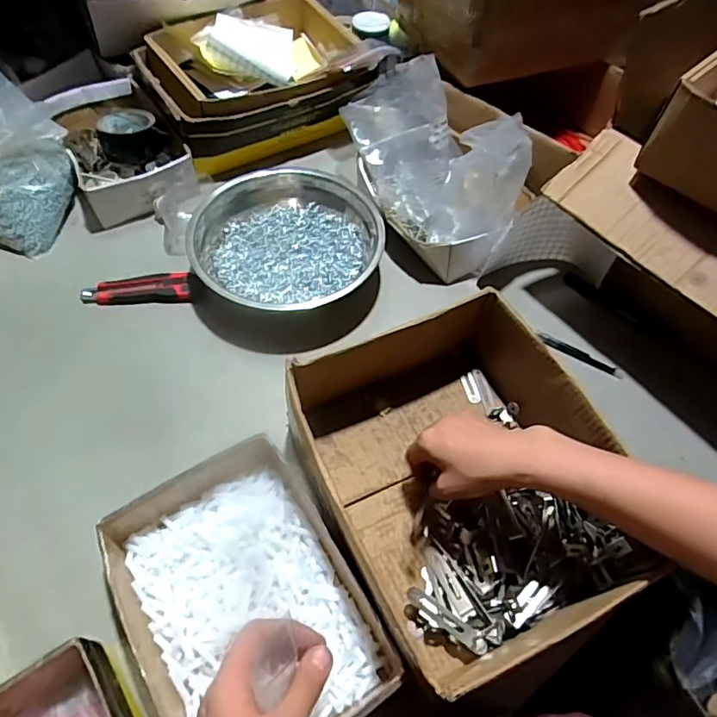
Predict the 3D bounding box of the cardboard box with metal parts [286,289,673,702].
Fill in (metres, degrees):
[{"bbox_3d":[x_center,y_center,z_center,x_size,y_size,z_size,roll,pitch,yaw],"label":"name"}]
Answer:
[{"bbox_3d":[0.104,0.113,0.516,0.240,0.126,0.295,-20,61,-15],"label":"cardboard box with metal parts"}]

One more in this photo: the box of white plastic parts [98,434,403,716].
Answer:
[{"bbox_3d":[-0.104,0.219,0.464,0.191,0.066,0.248,-27,63,-18],"label":"box of white plastic parts"}]

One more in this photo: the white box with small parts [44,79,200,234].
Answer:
[{"bbox_3d":[-0.363,-0.317,0.793,0.163,0.067,0.256,-24,62,-17],"label":"white box with small parts"}]

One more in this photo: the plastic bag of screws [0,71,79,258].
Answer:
[{"bbox_3d":[-0.491,-0.271,0.711,0.152,0.160,0.178,14,58,6],"label":"plastic bag of screws"}]

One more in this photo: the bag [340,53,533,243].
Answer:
[{"bbox_3d":[0.102,-0.293,0.726,0.157,0.158,0.269,-20,61,-15],"label":"bag"}]

